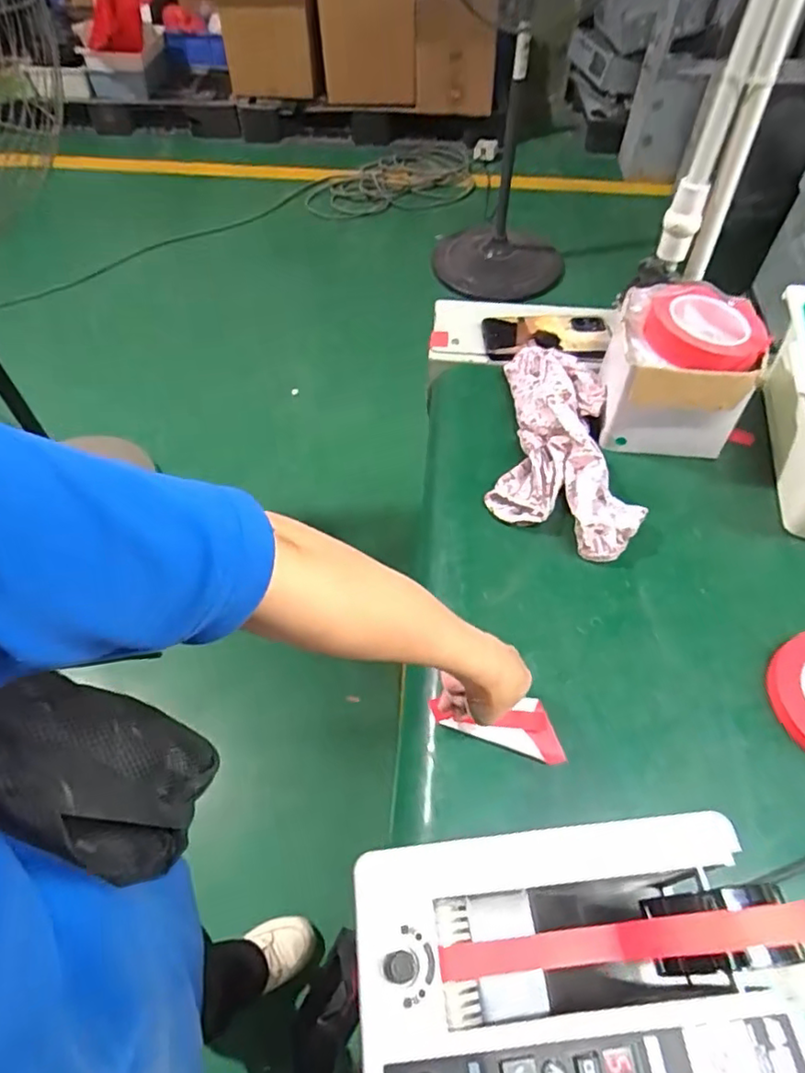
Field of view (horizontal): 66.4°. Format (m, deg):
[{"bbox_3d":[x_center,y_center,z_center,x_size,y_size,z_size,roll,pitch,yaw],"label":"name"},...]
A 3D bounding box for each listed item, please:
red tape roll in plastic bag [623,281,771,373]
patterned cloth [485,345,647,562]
[{"bbox_3d":[0.299,-0.210,0.630,0.138,0.043,0.103,8,56,6],"label":"red tape roll in plastic bag"},{"bbox_3d":[0.169,-0.107,0.668,0.144,0.053,0.285,5,54,2],"label":"patterned cloth"}]

